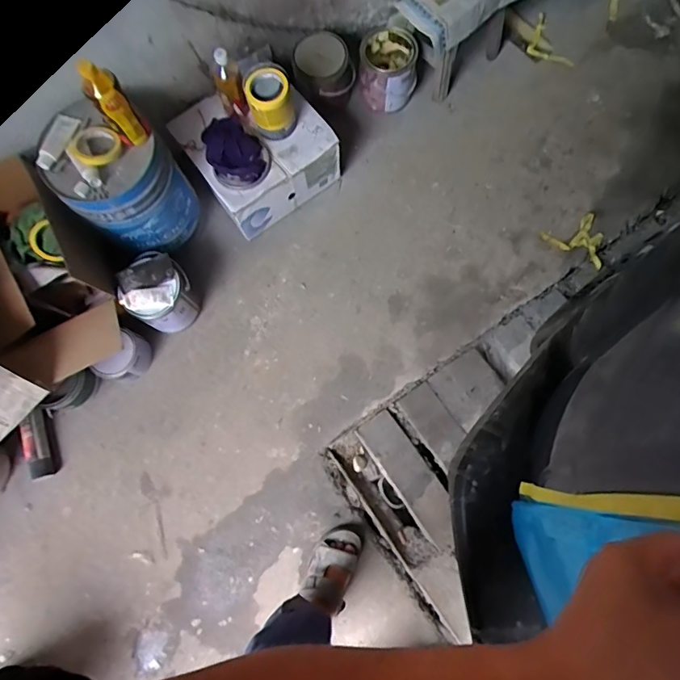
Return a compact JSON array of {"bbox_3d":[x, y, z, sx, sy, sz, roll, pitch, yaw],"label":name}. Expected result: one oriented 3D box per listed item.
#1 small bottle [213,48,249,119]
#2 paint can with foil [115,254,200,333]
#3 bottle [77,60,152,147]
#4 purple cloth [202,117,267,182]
[{"bbox_3d":[-0.266,-0.613,1.106,0.061,0.149,0.059,0,77,1],"label":"small bottle"},{"bbox_3d":[-0.432,-0.110,1.108,0.132,0.184,0.157,28,79,9],"label":"paint can with foil"},{"bbox_3d":[-0.428,-0.451,0.861,0.067,0.202,0.079,-36,79,-7],"label":"bottle"},{"bbox_3d":[-0.266,-0.482,1.143,0.129,0.040,0.183,-16,76,-1],"label":"purple cloth"}]

